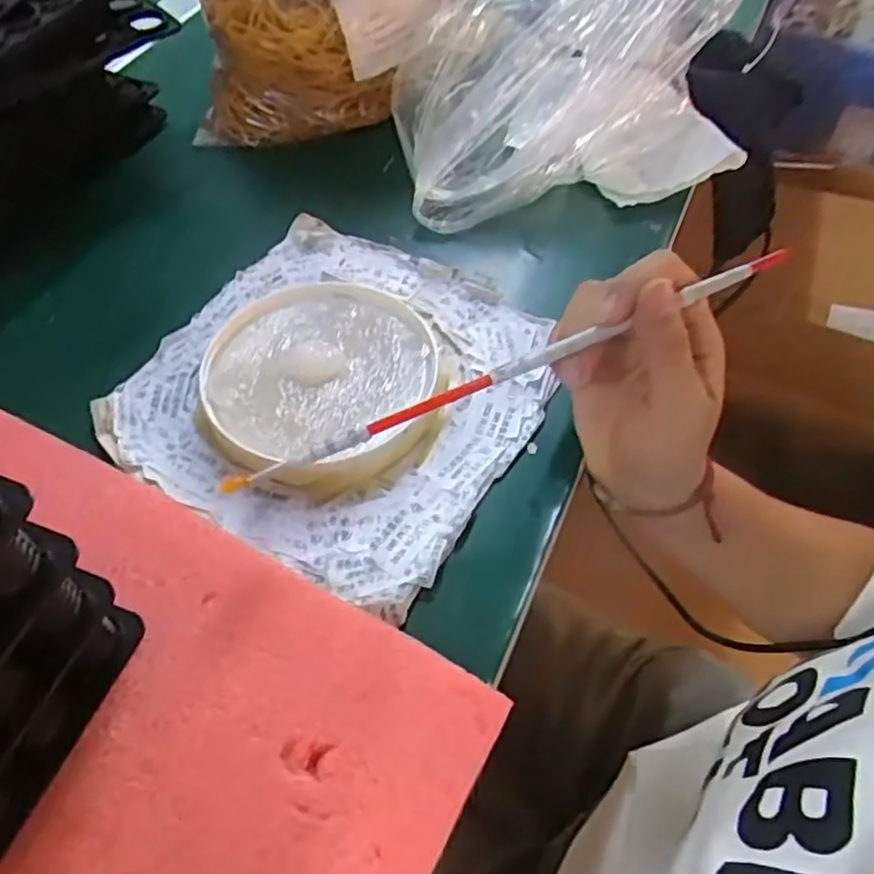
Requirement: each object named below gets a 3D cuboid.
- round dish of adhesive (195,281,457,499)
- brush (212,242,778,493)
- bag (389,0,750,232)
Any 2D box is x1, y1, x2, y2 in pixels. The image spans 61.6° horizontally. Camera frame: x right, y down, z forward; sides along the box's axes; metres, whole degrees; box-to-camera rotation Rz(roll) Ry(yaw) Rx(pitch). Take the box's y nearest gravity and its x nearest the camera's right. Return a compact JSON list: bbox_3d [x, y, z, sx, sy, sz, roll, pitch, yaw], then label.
[{"bbox_3d":[-0.057,-0.028,0.376,0.118,0.017,0.124,0,54,1],"label":"round dish of adhesive"},{"bbox_3d":[0.030,-0.027,0.300,0.249,0.008,0.006,-23,56,-2],"label":"brush"},{"bbox_3d":[0.092,-0.232,0.462,0.233,0.111,0.137,-9,55,-5],"label":"bag"}]

